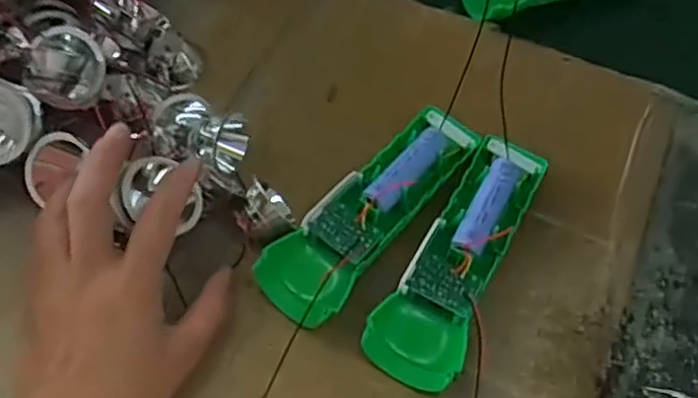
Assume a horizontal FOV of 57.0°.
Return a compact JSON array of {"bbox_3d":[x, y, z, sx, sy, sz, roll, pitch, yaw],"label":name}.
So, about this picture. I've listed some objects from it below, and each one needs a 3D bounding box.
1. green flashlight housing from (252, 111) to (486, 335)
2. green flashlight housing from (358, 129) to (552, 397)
[{"bbox_3d":[0.014,0.005,0.365,0.045,0.027,0.153,38,68,14],"label":"green flashlight housing"},{"bbox_3d":[0.063,0.029,0.353,0.047,0.029,0.154,28,66,10],"label":"green flashlight housing"}]

